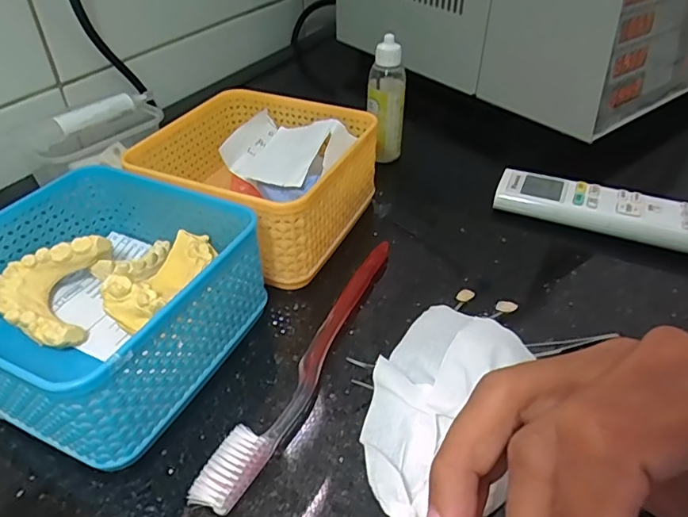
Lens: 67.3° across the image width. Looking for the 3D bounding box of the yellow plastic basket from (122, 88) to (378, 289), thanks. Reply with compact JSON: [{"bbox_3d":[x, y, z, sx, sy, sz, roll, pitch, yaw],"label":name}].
[{"bbox_3d":[-0.059,-0.051,0.354,0.128,0.072,0.130,17,40,20],"label":"yellow plastic basket"}]

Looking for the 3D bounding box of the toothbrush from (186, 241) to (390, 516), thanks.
[{"bbox_3d":[-0.013,0.049,0.273,0.019,0.016,0.184,18,41,21],"label":"toothbrush"}]

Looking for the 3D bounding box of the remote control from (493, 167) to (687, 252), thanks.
[{"bbox_3d":[0.210,-0.037,0.399,0.178,0.021,0.044,18,40,21],"label":"remote control"}]

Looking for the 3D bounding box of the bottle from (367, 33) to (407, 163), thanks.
[{"bbox_3d":[0.036,-0.137,0.456,0.032,0.107,0.026,12,39,14],"label":"bottle"}]

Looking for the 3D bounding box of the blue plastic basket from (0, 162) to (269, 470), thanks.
[{"bbox_3d":[-0.126,0.020,0.271,0.131,0.067,0.130,17,40,20],"label":"blue plastic basket"}]

